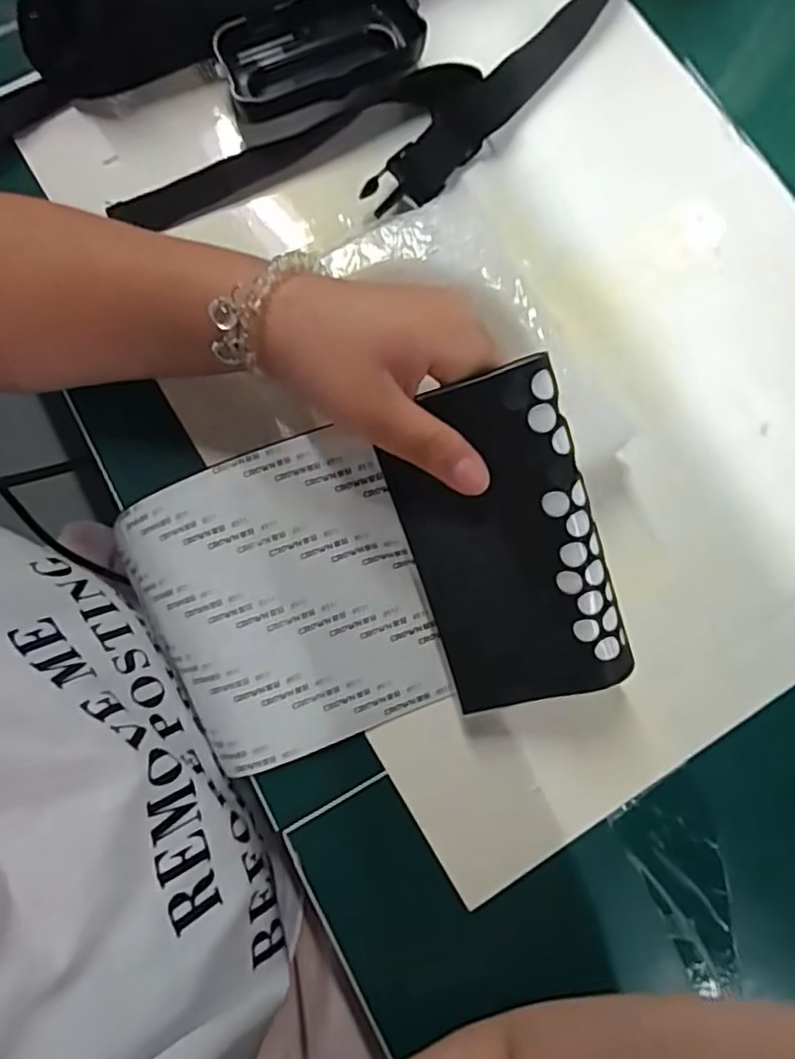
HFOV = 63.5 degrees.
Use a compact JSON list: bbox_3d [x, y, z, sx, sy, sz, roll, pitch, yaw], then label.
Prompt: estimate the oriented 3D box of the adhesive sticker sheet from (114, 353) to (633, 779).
[{"bbox_3d":[-0.022,0.025,0.283,0.213,0.035,0.133,-15,99,16],"label":"adhesive sticker sheet"}]

